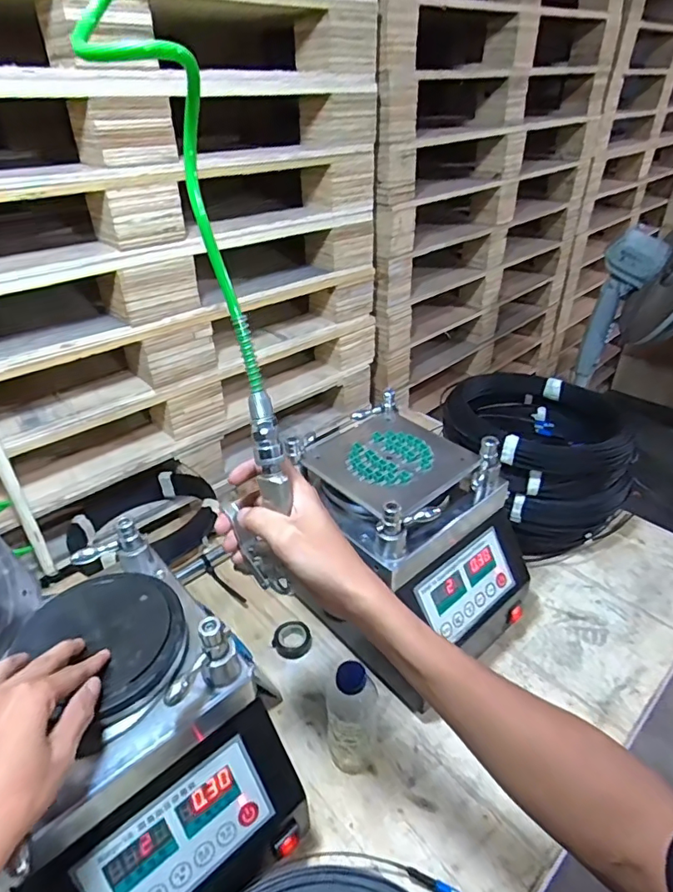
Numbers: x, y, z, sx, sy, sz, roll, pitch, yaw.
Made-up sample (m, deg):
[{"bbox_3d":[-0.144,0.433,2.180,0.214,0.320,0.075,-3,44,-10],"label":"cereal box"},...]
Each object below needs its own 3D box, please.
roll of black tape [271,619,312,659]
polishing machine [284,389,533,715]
[{"bbox_3d":[-0.063,0.278,0.748,0.051,0.016,0.052,-1,36,1],"label":"roll of black tape"},{"bbox_3d":[0.092,0.135,0.717,0.215,0.283,0.278,-27,43,-31],"label":"polishing machine"}]

